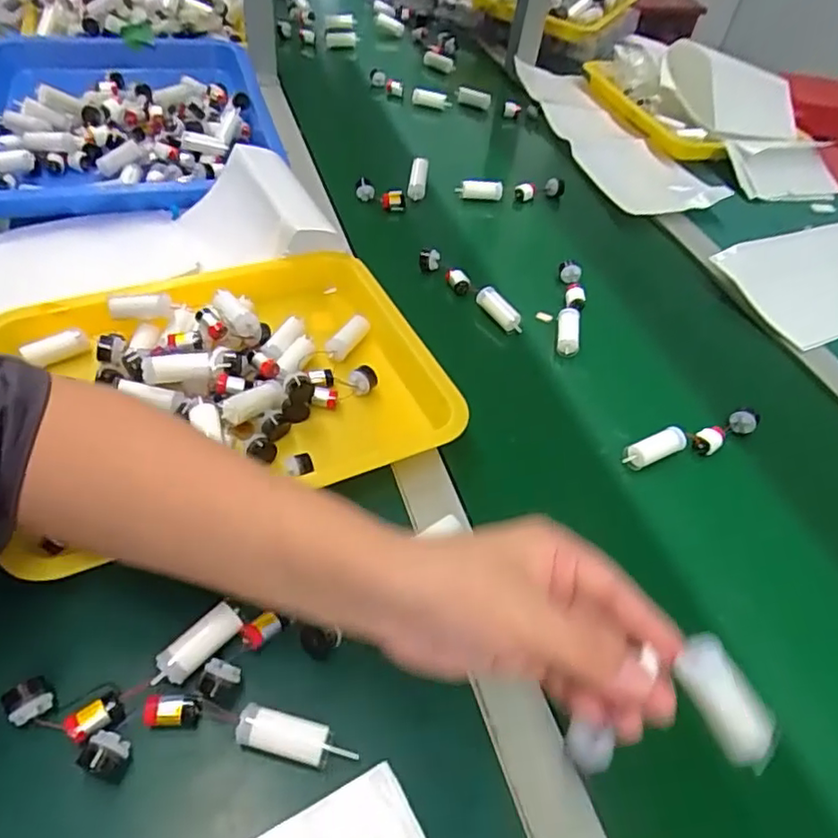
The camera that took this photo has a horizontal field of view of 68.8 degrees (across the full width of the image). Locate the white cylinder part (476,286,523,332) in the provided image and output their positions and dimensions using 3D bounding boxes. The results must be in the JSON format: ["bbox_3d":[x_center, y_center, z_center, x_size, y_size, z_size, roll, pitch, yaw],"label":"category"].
[{"bbox_3d":[0.082,-0.109,0.610,0.014,0.022,0.056,-37,78,-28],"label":"white cylinder part"}]

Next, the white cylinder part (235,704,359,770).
[{"bbox_3d":[-0.067,0.176,0.335,0.064,0.015,0.019,12,52,6],"label":"white cylinder part"}]

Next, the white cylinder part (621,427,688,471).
[{"bbox_3d":[0.198,0.028,0.516,0.062,0.024,0.019,-19,55,-18],"label":"white cylinder part"}]

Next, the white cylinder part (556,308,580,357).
[{"bbox_3d":[0.147,-0.086,0.604,0.022,0.018,0.052,10,52,4],"label":"white cylinder part"}]

